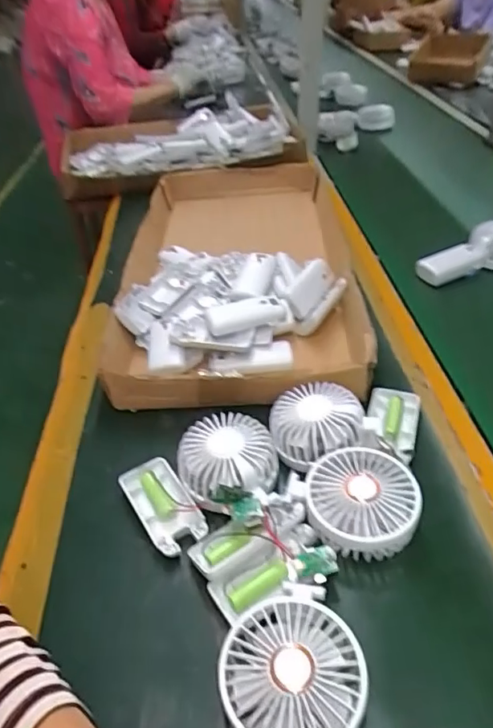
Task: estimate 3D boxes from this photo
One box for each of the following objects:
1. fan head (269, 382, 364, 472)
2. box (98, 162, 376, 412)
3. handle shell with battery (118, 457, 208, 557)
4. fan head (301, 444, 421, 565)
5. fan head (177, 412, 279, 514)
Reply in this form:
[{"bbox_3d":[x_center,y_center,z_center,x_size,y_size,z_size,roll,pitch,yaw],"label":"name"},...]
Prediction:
[{"bbox_3d":[0.063,0.055,0.462,0.079,0.039,0.076,-1,41,1],"label":"fan head"},{"bbox_3d":[-0.005,-0.125,0.758,0.307,0.152,0.579,2,41,3],"label":"box"},{"bbox_3d":[-0.072,0.123,0.436,0.044,0.024,0.092,-24,46,-25],"label":"handle shell with battery"},{"bbox_3d":[0.091,0.109,0.403,0.083,0.037,0.083,-1,41,1],"label":"fan head"},{"bbox_3d":[-0.015,0.083,0.442,0.084,0.034,0.079,-1,41,1],"label":"fan head"}]

